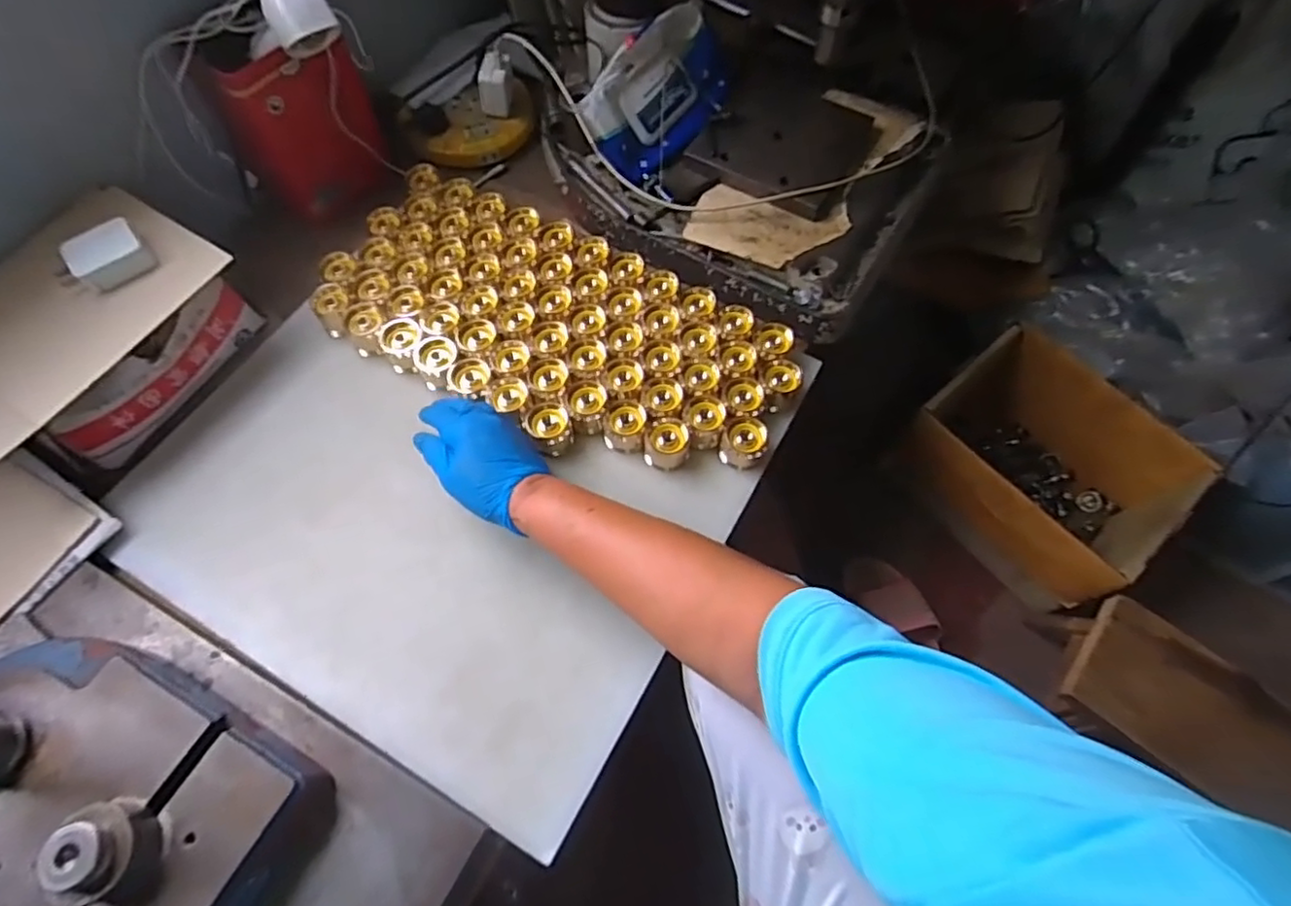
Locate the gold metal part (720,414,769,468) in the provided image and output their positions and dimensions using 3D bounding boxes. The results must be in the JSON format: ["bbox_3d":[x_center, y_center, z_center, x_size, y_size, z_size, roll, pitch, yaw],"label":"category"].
[{"bbox_3d":[0.092,-0.009,0.604,0.037,0.036,0.044,22,66,10],"label":"gold metal part"}]

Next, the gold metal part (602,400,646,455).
[{"bbox_3d":[-0.019,-0.026,0.611,0.039,0.045,0.036,0,64,0],"label":"gold metal part"}]

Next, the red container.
[{"bbox_3d":[-0.349,-0.336,0.681,0.141,0.166,0.068,-28,68,-13],"label":"red container"}]

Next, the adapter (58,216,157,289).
[{"bbox_3d":[-0.465,-0.168,0.561,0.067,0.025,0.048,-35,70,-16],"label":"adapter"}]

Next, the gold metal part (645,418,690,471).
[{"bbox_3d":[0.020,-0.008,0.609,0.041,0.043,0.033,1,64,0],"label":"gold metal part"}]

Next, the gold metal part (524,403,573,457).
[{"bbox_3d":[-0.089,-0.021,0.611,0.035,0.051,0.036,0,64,0],"label":"gold metal part"}]

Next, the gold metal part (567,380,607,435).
[{"bbox_3d":[-0.055,-0.043,0.622,0.034,0.038,0.039,3,64,1],"label":"gold metal part"}]

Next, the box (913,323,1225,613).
[{"bbox_3d":[0.559,0.032,0.946,0.236,0.209,0.340,-35,70,-16],"label":"box"}]

